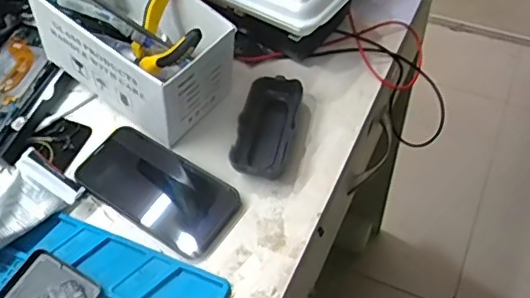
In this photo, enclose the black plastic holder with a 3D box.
[{"bbox_3d":[0.001,-0.021,0.544,0.050,0.023,0.112,10,57,11],"label":"black plastic holder"}]

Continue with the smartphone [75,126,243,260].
[{"bbox_3d":[-0.100,0.035,0.515,0.150,0.008,0.075,28,62,22],"label":"smartphone"}]

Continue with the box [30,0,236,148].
[{"bbox_3d":[-0.126,-0.105,0.550,0.179,0.104,0.104,32,63,24],"label":"box"}]

